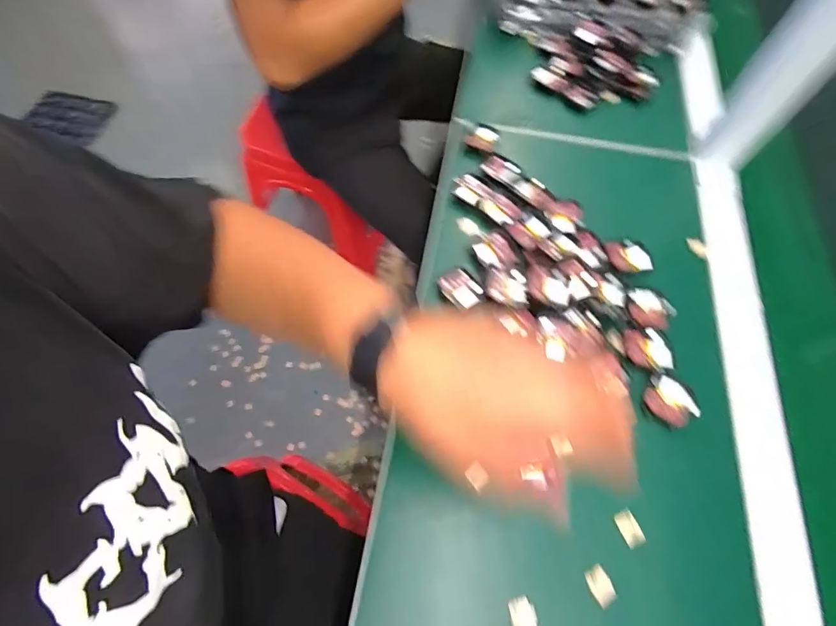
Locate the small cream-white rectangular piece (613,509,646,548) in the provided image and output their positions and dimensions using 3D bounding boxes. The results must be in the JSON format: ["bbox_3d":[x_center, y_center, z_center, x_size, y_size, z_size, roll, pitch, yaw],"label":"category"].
[{"bbox_3d":[0.168,0.172,0.338,0.016,0.010,0.026,-23,66,-12],"label":"small cream-white rectangular piece"}]

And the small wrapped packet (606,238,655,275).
[{"bbox_3d":[0.222,-0.060,0.444,0.046,0.009,0.041,-12,65,-8],"label":"small wrapped packet"}]

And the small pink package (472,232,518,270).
[{"bbox_3d":[0.081,-0.063,0.443,0.035,0.008,0.041,-27,68,-14],"label":"small pink package"}]

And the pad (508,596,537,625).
[{"bbox_3d":[0.077,0.221,0.309,0.018,0.005,0.025,-8,64,-6],"label":"pad"}]

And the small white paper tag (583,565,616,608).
[{"bbox_3d":[0.137,0.205,0.319,0.017,0.009,0.025,-29,68,-15],"label":"small white paper tag"}]

